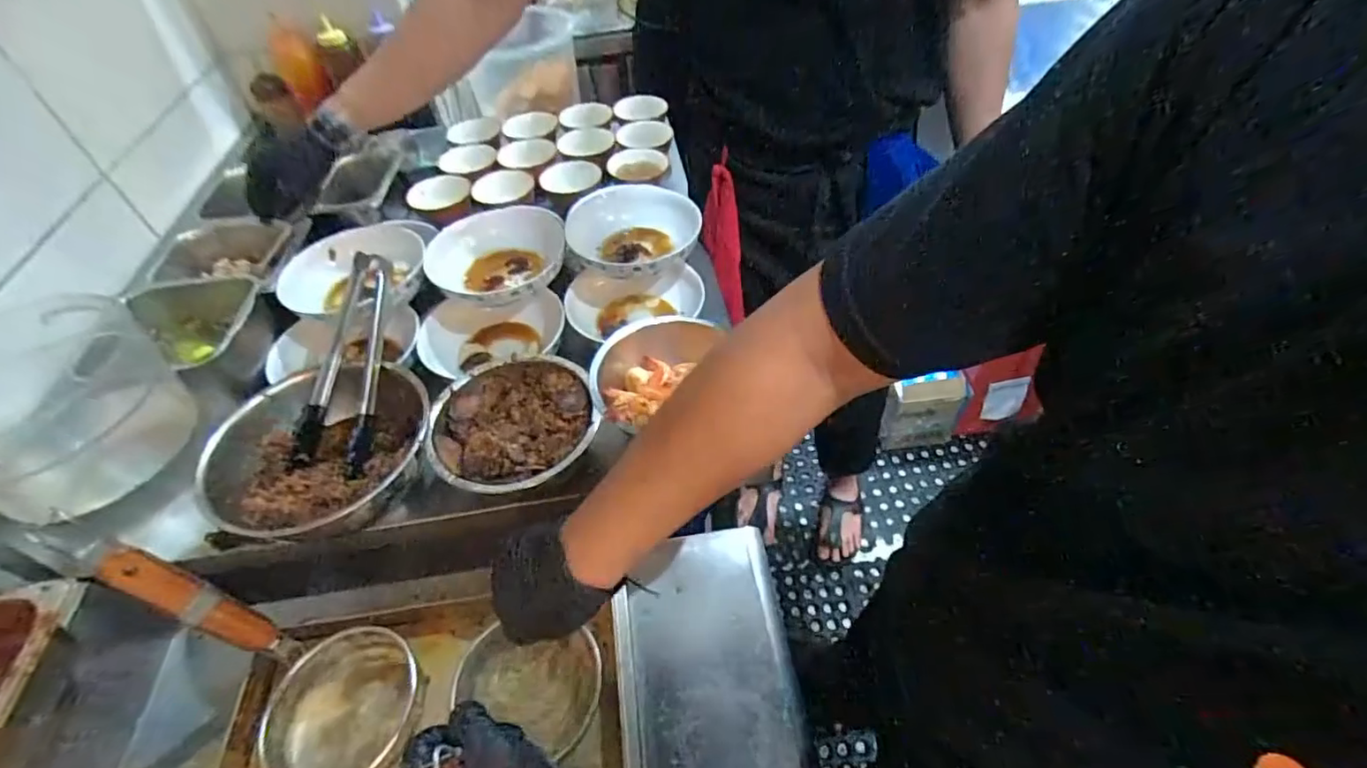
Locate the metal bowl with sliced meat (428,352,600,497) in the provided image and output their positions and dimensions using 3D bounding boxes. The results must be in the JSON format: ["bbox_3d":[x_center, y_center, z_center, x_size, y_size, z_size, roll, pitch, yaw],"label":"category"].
[{"bbox_3d":[-0.170,0.049,0.607,0.160,0.056,0.161,-2,49,2],"label":"metal bowl with sliced meat"}]

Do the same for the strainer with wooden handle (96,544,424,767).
[{"bbox_3d":[-0.365,0.231,0.509,0.102,0.261,0.126,-19,29,51],"label":"strainer with wooden handle"}]

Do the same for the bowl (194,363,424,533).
[{"bbox_3d":[-0.355,0.068,0.594,0.193,0.068,0.198,-2,49,2],"label":"bowl"}]

